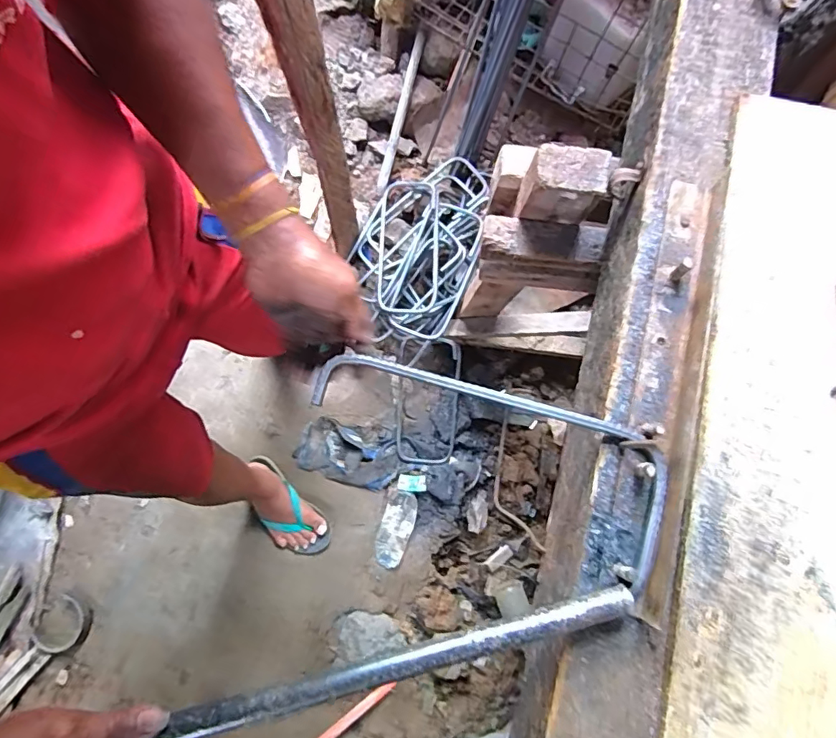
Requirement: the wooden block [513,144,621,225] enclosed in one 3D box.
[{"bbox_3d":[0.153,-0.195,0.544,0.083,0.080,0.048,4,80,1],"label":"wooden block"}]

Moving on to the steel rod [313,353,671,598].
[{"bbox_3d":[0.065,0.051,0.421,0.303,0.012,0.108,29,74,9],"label":"steel rod"}]

